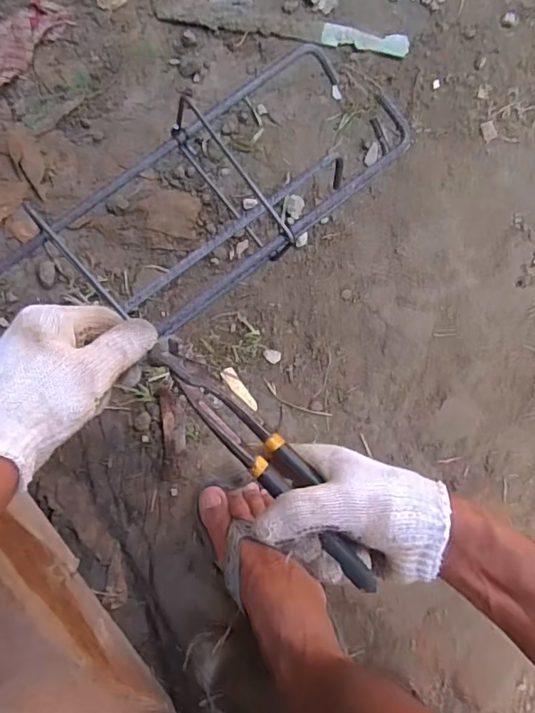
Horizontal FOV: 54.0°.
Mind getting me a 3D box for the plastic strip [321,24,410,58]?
[{"bbox_3d":[0.122,-0.391,0.648,0.108,0.010,0.026,4,88,-8],"label":"plastic strip"}]

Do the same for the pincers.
[{"bbox_3d":[0.000,0.070,0.371,0.032,0.029,0.212,-41,79,-7],"label":"pincers"}]

